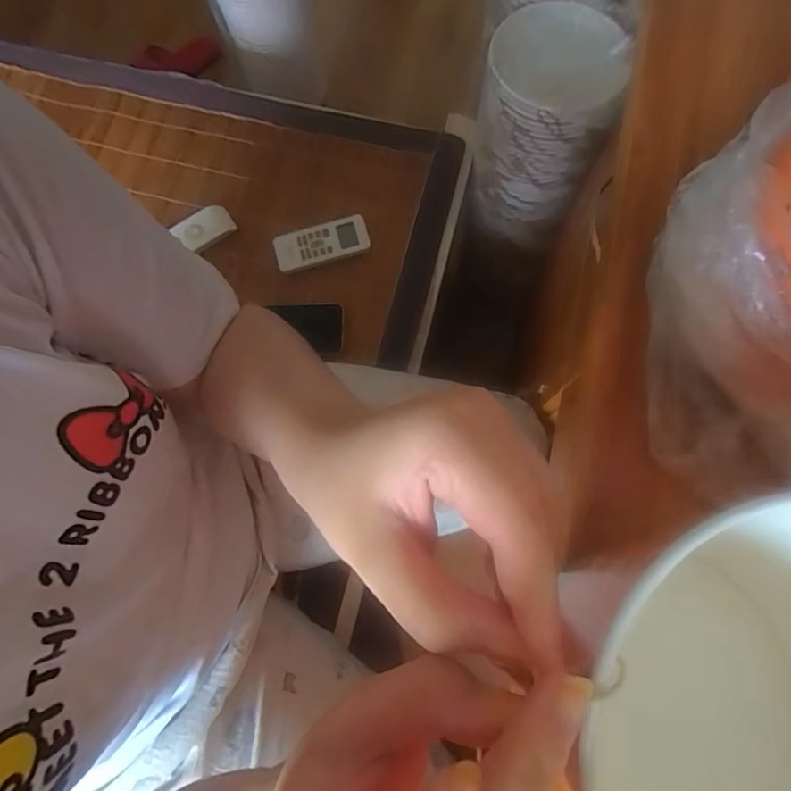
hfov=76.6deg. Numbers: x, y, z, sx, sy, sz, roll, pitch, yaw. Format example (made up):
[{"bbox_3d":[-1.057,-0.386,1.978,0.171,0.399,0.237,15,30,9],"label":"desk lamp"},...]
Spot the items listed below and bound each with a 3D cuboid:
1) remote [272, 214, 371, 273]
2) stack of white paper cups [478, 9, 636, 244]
[{"bbox_3d":[-0.104,-0.214,0.706,0.130,0.020,0.055,-13,75,-3],"label":"remote"},{"bbox_3d":[0.193,-0.369,0.701,0.155,0.263,0.167,15,75,5],"label":"stack of white paper cups"}]

